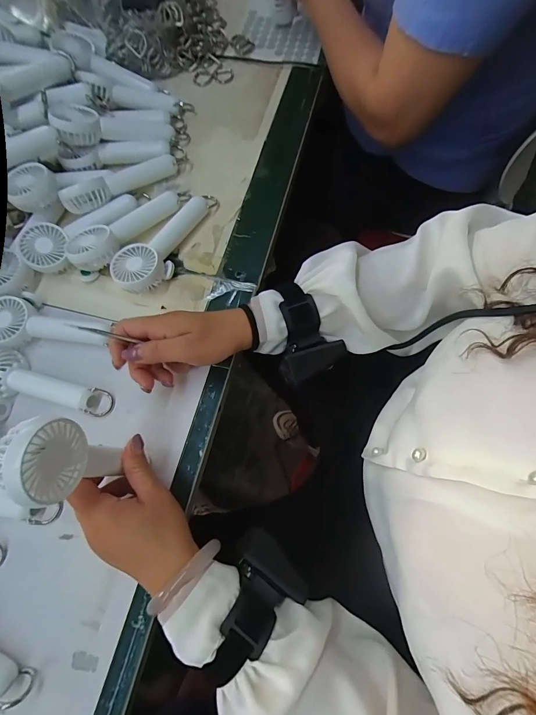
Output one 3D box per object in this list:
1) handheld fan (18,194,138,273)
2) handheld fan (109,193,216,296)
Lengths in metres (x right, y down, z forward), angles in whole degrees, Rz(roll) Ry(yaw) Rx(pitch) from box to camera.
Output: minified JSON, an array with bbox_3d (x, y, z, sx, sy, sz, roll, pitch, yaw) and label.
[{"bbox_3d":[-0.226,-0.154,0.412,0.145,0.032,0.050,-32,71,-3],"label":"handheld fan"},{"bbox_3d":[-0.116,-0.139,0.403,0.053,0.029,0.159,40,81,17],"label":"handheld fan"}]

